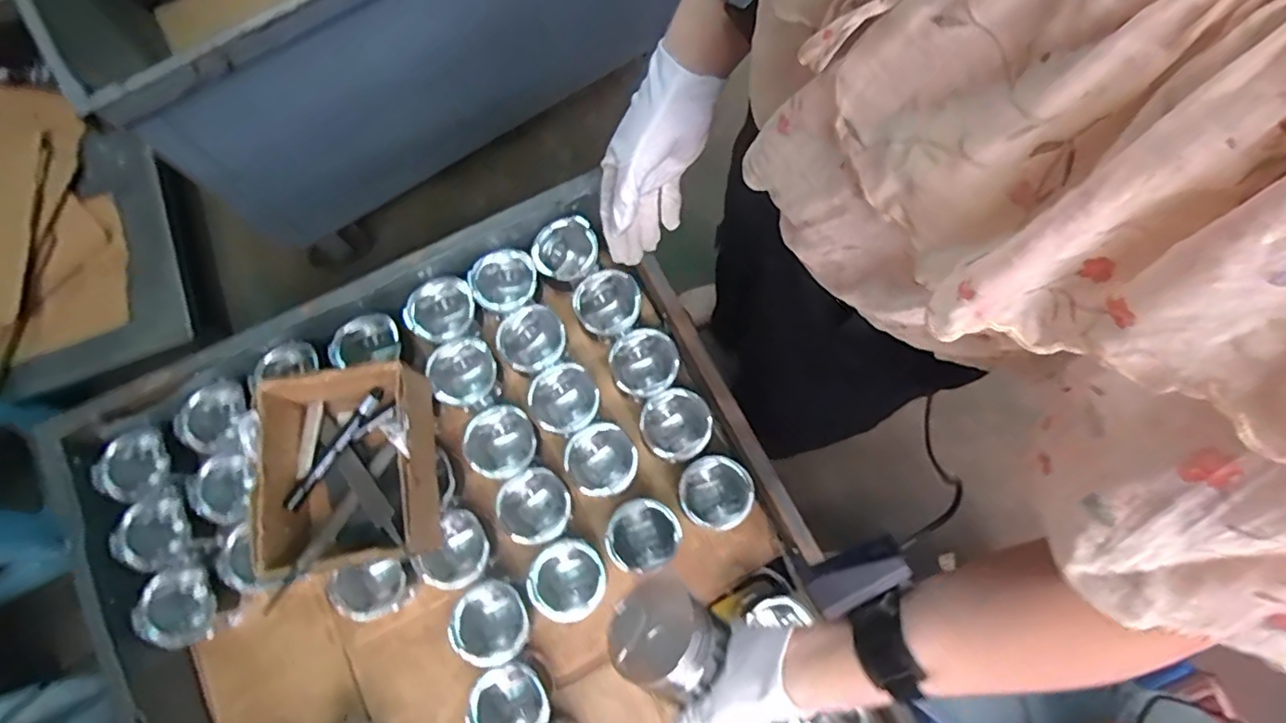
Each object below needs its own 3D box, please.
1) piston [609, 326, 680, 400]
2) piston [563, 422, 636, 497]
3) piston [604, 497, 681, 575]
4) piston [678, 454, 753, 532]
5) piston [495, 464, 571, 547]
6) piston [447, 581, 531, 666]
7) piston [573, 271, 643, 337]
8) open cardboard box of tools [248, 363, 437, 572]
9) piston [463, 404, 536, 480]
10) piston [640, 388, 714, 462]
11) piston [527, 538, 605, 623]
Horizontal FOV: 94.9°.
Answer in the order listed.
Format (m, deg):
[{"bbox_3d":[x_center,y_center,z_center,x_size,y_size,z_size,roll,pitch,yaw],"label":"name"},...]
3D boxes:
[{"bbox_3d":[0.001,0.008,0.749,0.082,0.074,0.085,9,75,2],"label":"piston"},{"bbox_3d":[-0.050,0.120,0.716,0.081,0.079,0.081,16,75,4],"label":"piston"},{"bbox_3d":[-0.001,0.201,0.684,0.081,0.074,0.077,0,75,0],"label":"piston"},{"bbox_3d":[0.085,0.158,0.711,0.081,0.060,0.082,0,75,0],"label":"piston"},{"bbox_3d":[-0.126,0.173,0.705,0.081,0.062,0.082,0,75,0],"label":"piston"},{"bbox_3d":[-0.170,0.297,0.679,0.084,0.078,0.085,-37,78,-9],"label":"piston"},{"bbox_3d":[-0.044,-0.068,0.764,0.080,0.076,0.079,0,75,0],"label":"piston"},{"bbox_3d":[-0.310,0.114,0.632,0.156,0.111,0.195,-9,75,-2],"label":"open cardboard box of tools"},{"bbox_3d":[-0.168,0.103,0.724,0.080,0.067,0.083,36,78,9],"label":"piston"},{"bbox_3d":[0.039,0.081,0.726,0.079,0.074,0.081,0,75,0],"label":"piston"},{"bbox_3d":[-0.084,0.249,0.680,0.083,0.072,0.081,0,75,0],"label":"piston"}]

